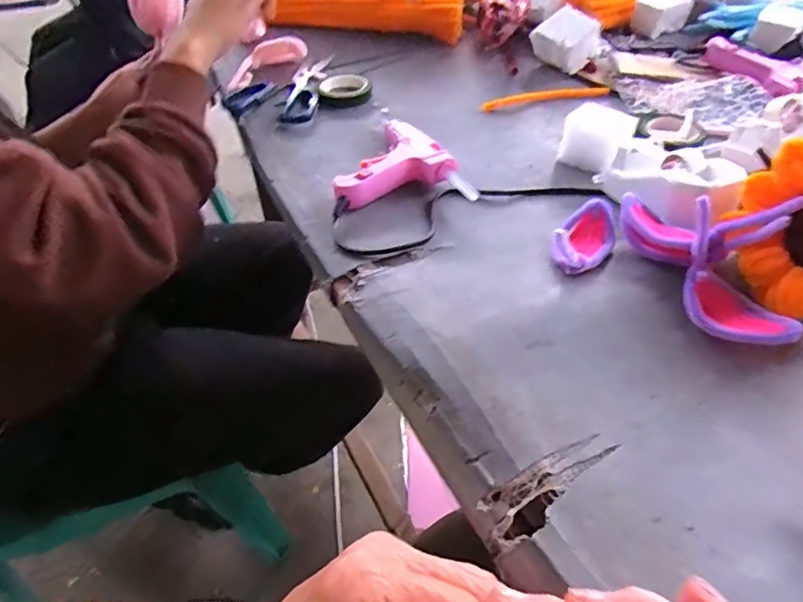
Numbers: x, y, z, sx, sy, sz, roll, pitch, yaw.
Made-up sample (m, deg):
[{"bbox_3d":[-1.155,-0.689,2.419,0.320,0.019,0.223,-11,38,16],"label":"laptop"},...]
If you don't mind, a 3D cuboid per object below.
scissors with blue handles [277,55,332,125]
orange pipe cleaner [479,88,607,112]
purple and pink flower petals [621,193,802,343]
[{"bbox_3d":[-0.107,-0.243,0.594,0.037,0.012,0.165,1,46,3],"label":"scissors with blue handles"},{"bbox_3d":[0.158,-0.223,0.569,0.146,0.010,0.013,-12,46,-10],"label":"orange pipe cleaner"},{"bbox_3d":[0.197,-0.033,0.332,0.056,0.059,0.141,-16,50,-14],"label":"purple and pink flower petals"}]

